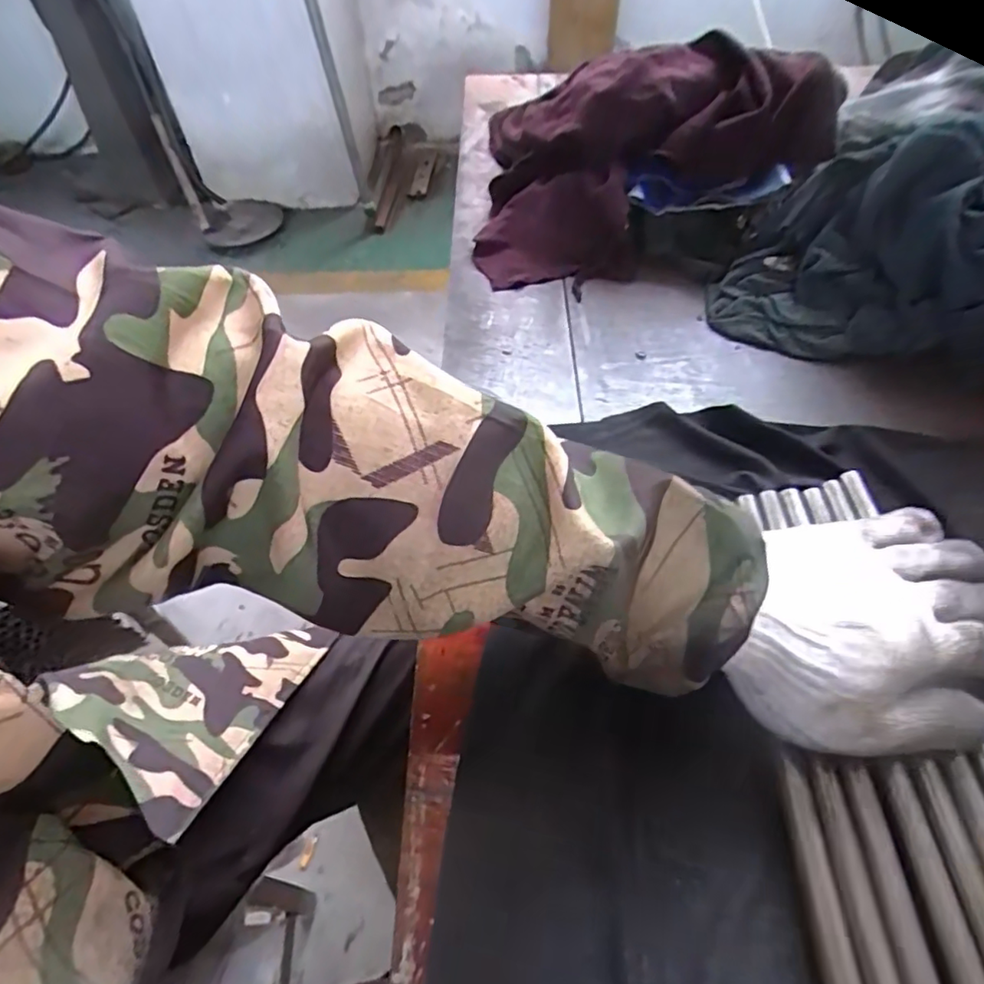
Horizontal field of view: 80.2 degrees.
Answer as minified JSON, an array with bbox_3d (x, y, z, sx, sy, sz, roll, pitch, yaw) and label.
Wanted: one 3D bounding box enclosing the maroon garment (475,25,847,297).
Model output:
[{"bbox_3d":[0.142,-0.330,0.561,0.314,0.128,0.250,-1,52,-3],"label":"maroon garment"}]

